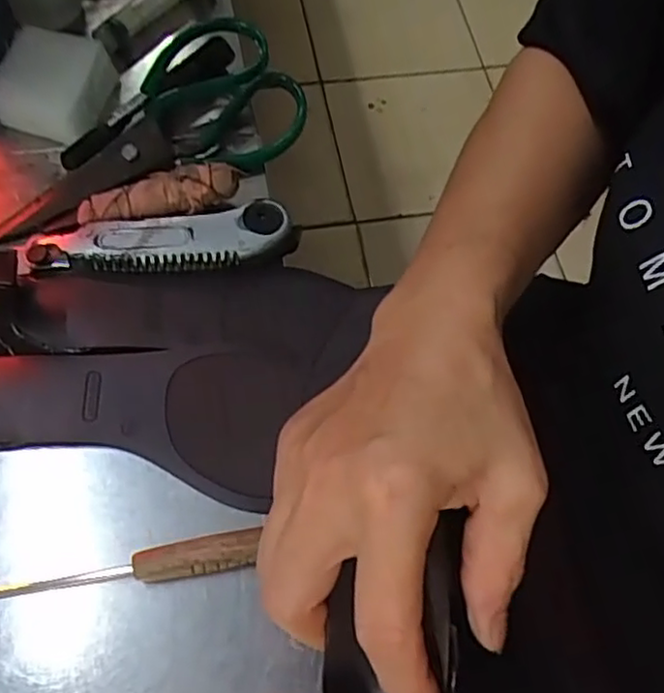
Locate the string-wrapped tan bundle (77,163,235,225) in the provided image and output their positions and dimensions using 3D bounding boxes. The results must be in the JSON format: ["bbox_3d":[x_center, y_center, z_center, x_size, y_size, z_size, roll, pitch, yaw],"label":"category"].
[{"bbox_3d":[-0.104,-0.090,0.399,0.094,0.013,0.025,-15,65,-4],"label":"string-wrapped tan bundle"}]

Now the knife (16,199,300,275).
[{"bbox_3d":[-0.099,-0.063,0.388,0.152,0.013,0.037,-5,65,-7],"label":"knife"}]

